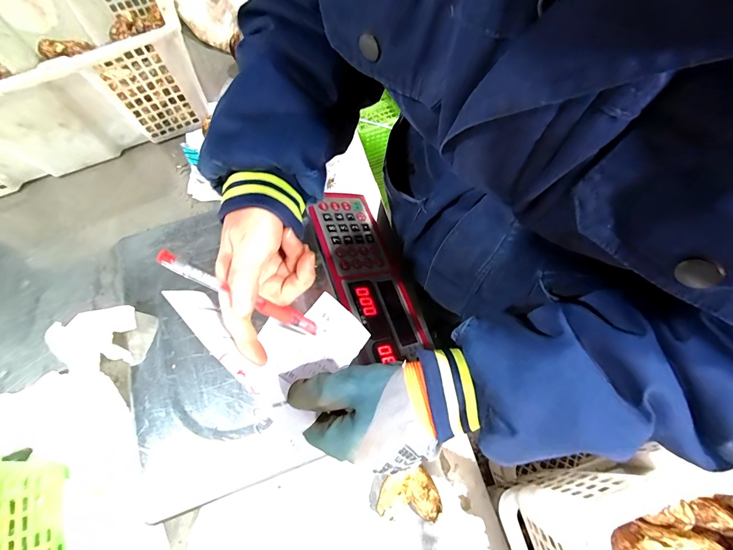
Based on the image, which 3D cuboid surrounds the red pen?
[{"bbox_3d":[-0.093,0.021,0.266,0.013,0.144,0.017,-6,62,34],"label":"red pen"}]

